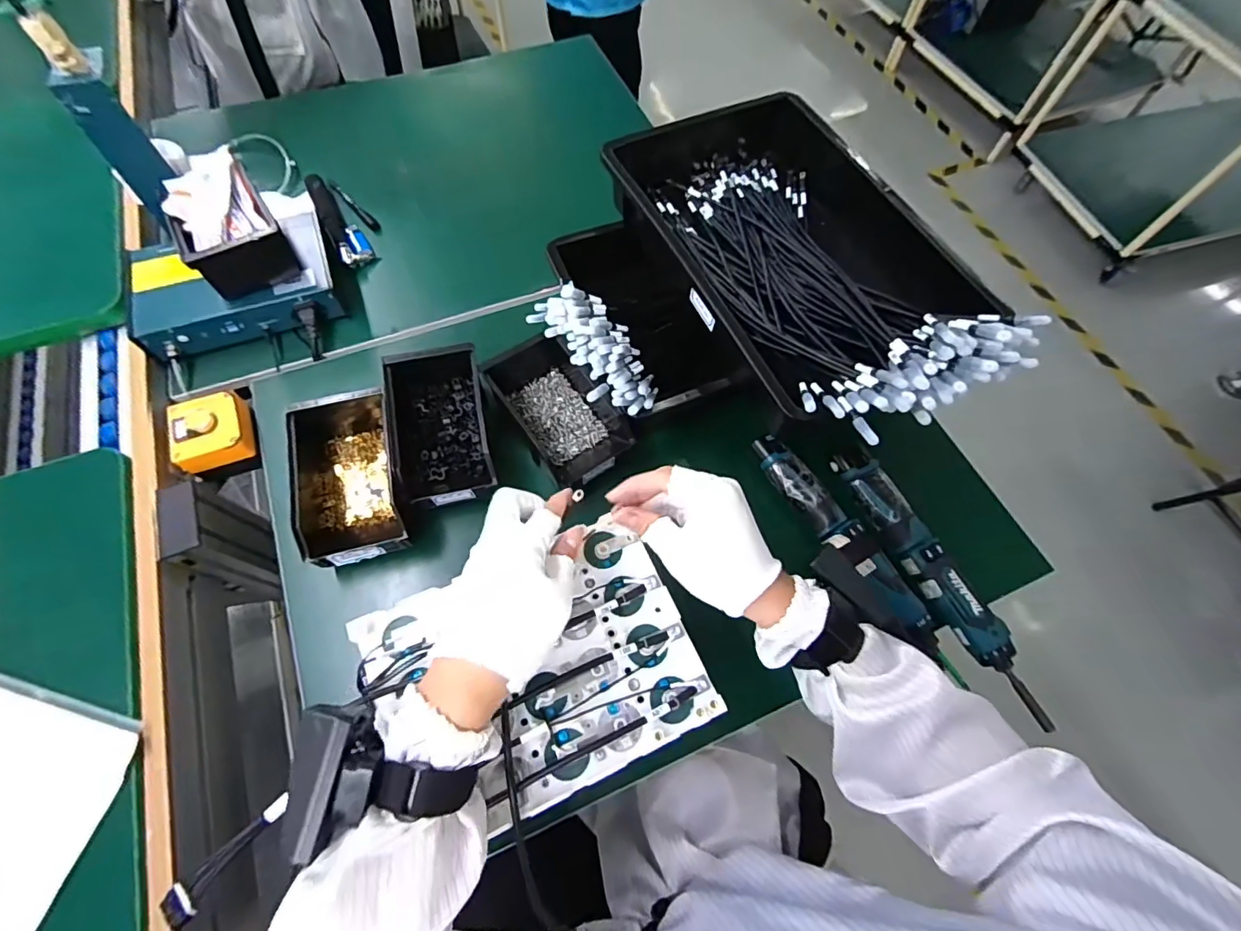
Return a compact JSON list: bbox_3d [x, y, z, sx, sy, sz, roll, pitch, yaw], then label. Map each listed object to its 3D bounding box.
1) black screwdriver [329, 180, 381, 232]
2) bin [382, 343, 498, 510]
[{"bbox_3d":[-0.407,-0.398,0.799,0.016,0.013,0.126,-40,72,-18],"label":"black screwdriver"},{"bbox_3d":[-0.204,-0.049,0.594,0.100,0.061,0.182,-11,66,-7],"label":"bin"}]

